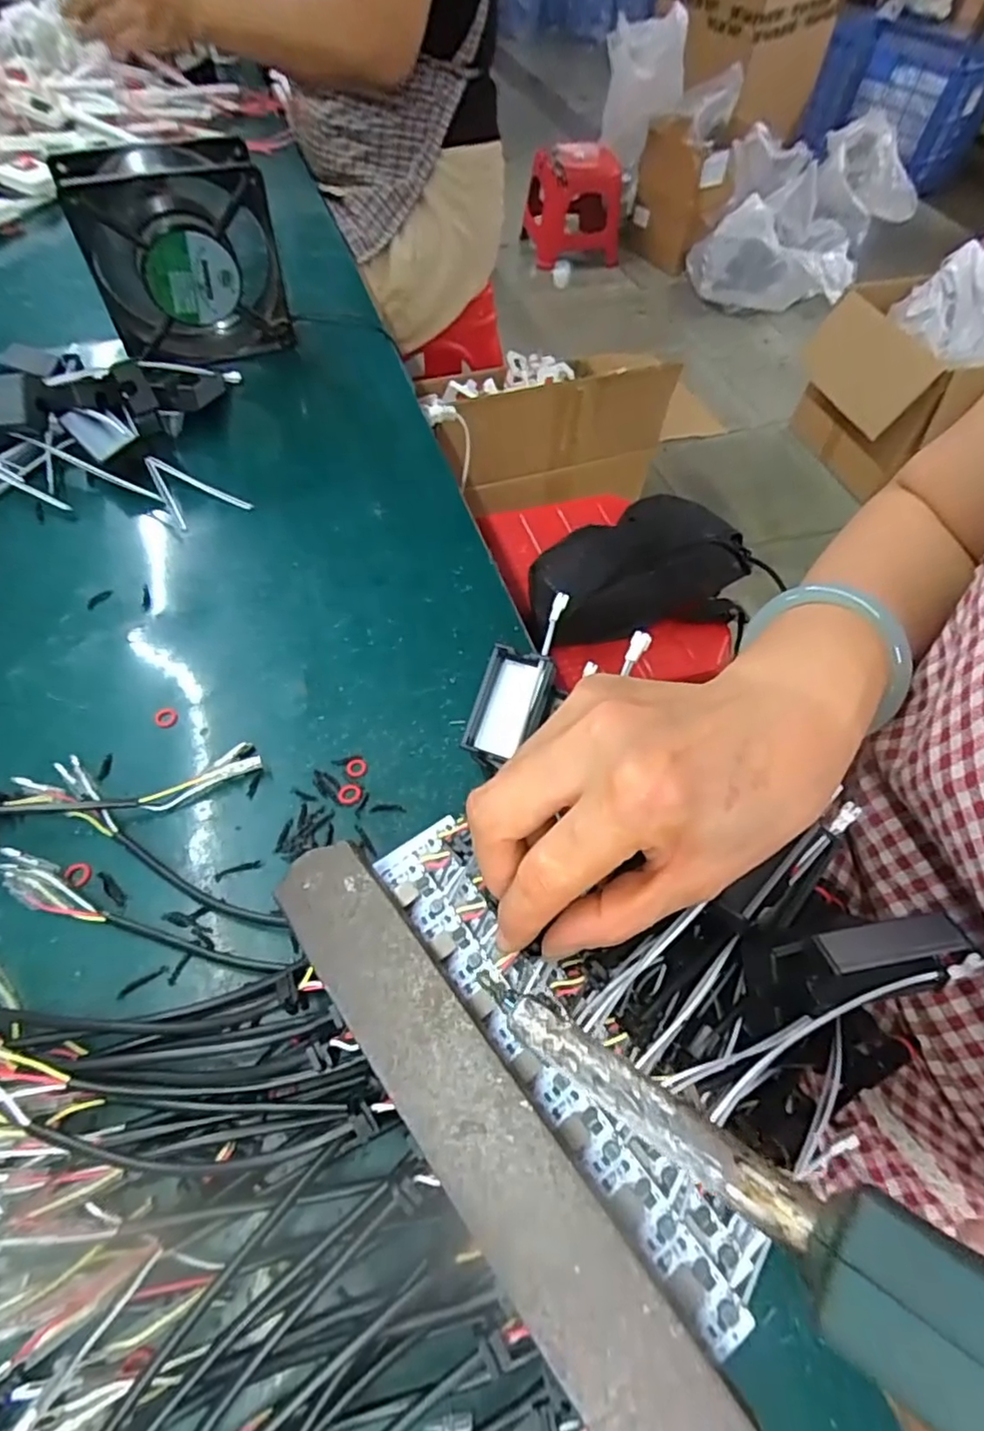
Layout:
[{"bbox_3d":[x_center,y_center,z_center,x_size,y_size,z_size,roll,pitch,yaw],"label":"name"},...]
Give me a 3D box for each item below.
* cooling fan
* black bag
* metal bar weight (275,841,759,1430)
[{"bbox_3d":[-0.210,-0.309,0.437,0.119,0.129,0.044,-19,61,-16],"label":"cooling fan"},{"bbox_3d":[0.163,-0.162,0.662,0.265,0.073,0.139,-12,58,-12],"label":"black bag"},{"bbox_3d":[-0.007,0.122,0.194,0.034,0.009,0.197,-32,64,-22],"label":"metal bar weight"}]

